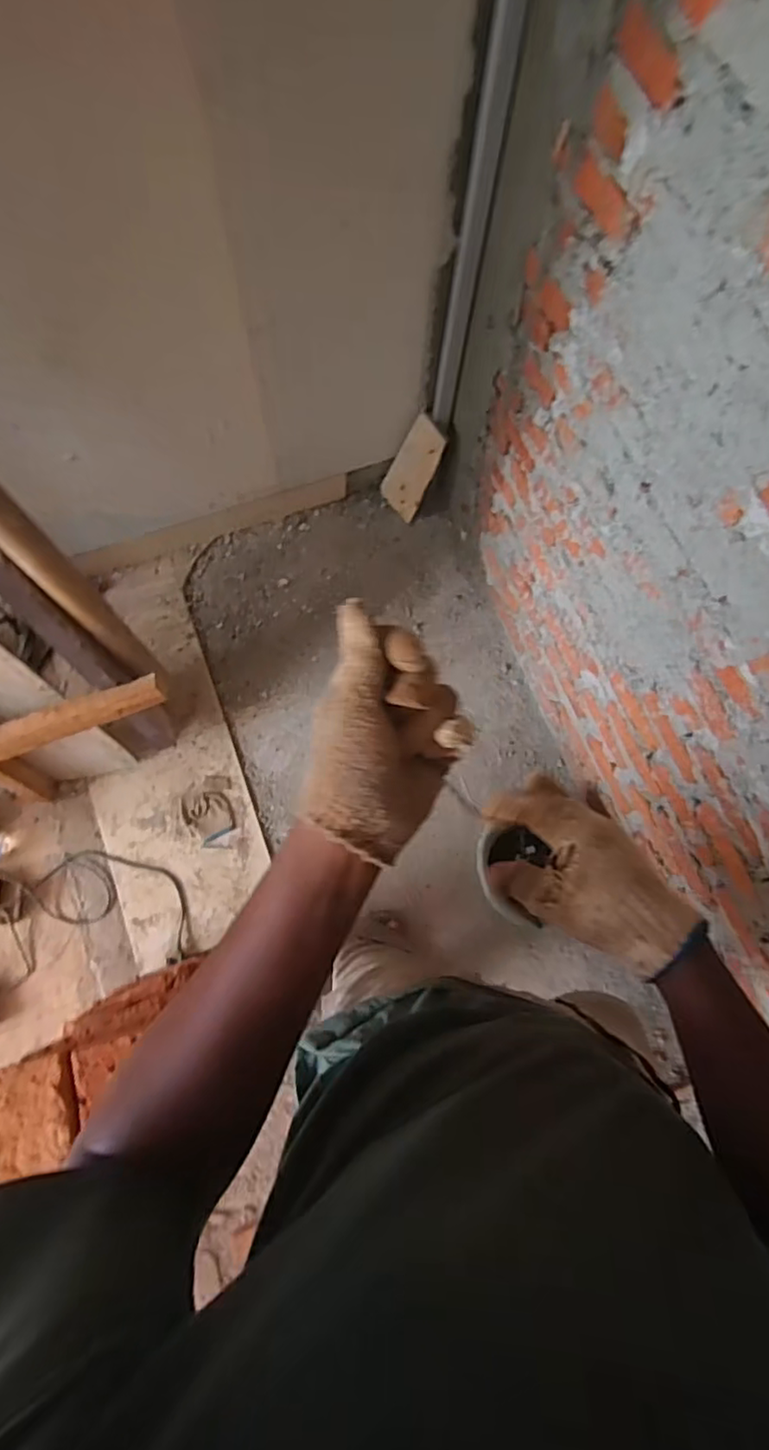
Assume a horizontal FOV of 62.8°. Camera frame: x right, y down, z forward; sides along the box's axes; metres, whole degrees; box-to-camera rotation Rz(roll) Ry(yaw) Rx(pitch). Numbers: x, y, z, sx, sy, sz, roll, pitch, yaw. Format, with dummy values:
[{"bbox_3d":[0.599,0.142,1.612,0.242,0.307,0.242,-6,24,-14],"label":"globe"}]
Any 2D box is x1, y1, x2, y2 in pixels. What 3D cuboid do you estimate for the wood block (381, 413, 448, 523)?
[{"bbox_3d":[0.073,-0.664,1.633,0.116,0.289,0.029,43,52,8],"label":"wood block"}]

